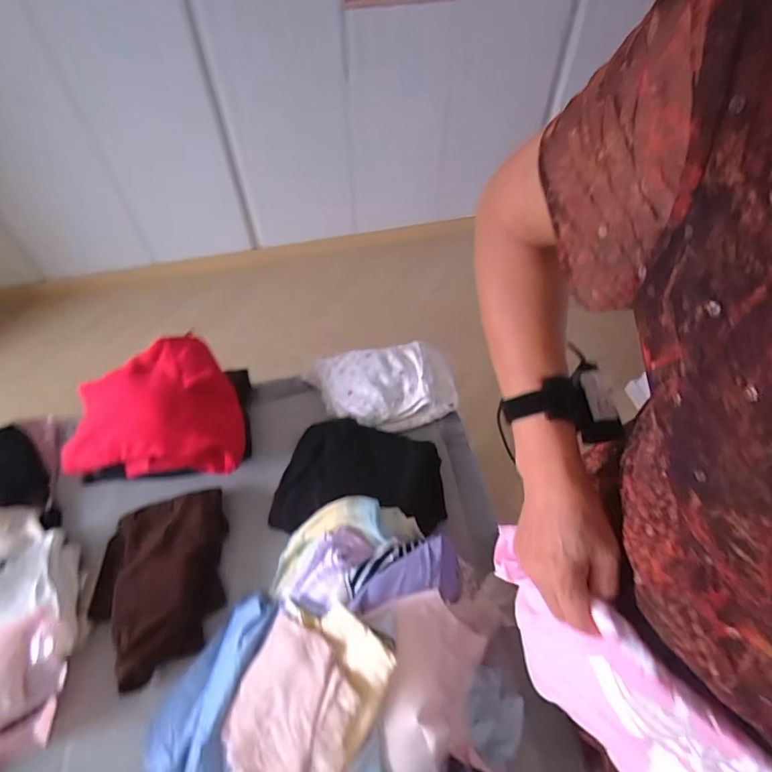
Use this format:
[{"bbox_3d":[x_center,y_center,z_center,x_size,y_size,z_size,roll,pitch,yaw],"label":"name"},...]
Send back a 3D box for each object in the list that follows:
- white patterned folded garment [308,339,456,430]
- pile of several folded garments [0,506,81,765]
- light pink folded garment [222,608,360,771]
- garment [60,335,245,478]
[{"bbox_3d":[-0.008,-0.003,0.962,0.289,0.059,0.200,-9,55,-7],"label":"white patterned folded garment"},{"bbox_3d":[-0.583,0.350,0.710,0.196,0.046,0.375,-19,57,-14],"label":"pile of several folded garments"},{"bbox_3d":[-0.119,0.435,0.608,0.213,0.056,0.213,15,85,26],"label":"light pink folded garment"},{"bbox_3d":[-0.425,0.039,0.873,0.306,0.124,0.230,-4,54,-4],"label":"garment"}]

